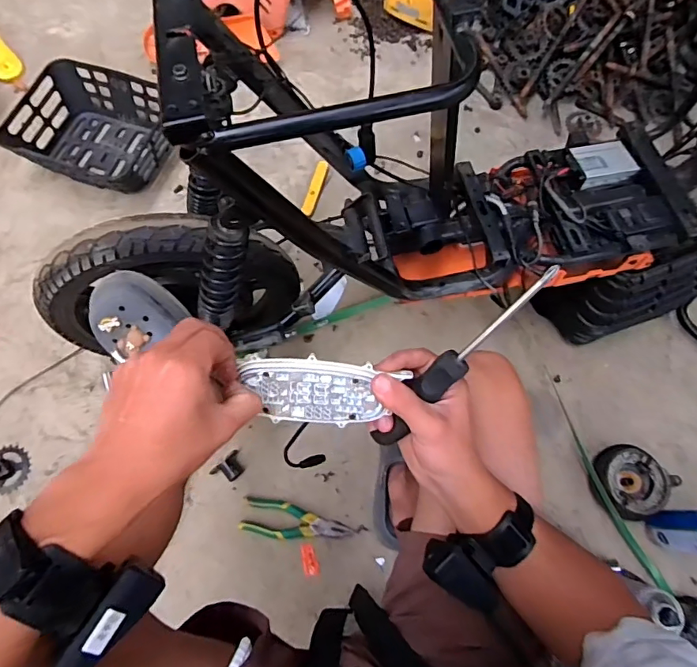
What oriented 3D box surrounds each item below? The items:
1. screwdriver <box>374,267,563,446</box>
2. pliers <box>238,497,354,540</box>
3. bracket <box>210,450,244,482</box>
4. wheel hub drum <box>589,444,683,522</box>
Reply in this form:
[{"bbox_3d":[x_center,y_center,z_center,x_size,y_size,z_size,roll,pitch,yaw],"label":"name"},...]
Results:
[{"bbox_3d":[0.087,0.021,0.367,0.022,0.030,0.189,46,113,13],"label":"screwdriver"},{"bbox_3d":[-0.092,0.338,0.840,0.194,0.027,0.059,12,71,4],"label":"pliers"},{"bbox_3d":[-0.219,0.250,0.869,0.060,0.015,0.041,-38,75,-13],"label":"bracket"},{"bbox_3d":[0.502,0.264,0.835,0.129,0.044,0.118,0,72,-1],"label":"wheel hub drum"}]

